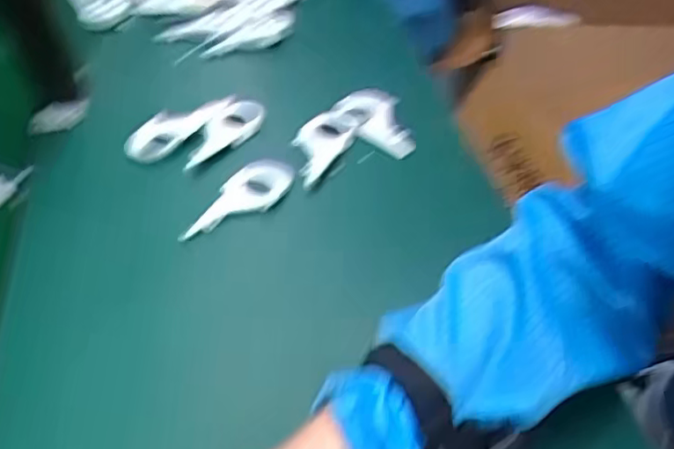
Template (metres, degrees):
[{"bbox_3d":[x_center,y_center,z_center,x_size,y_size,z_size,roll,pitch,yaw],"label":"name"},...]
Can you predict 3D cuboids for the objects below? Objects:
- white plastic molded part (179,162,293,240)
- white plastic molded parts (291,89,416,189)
[{"bbox_3d":[-0.078,-0.021,0.492,0.099,0.022,0.045,-30,54,-27],"label":"white plastic molded part"},{"bbox_3d":[0.012,-0.078,0.555,0.114,0.028,0.092,-17,49,-17],"label":"white plastic molded parts"}]

